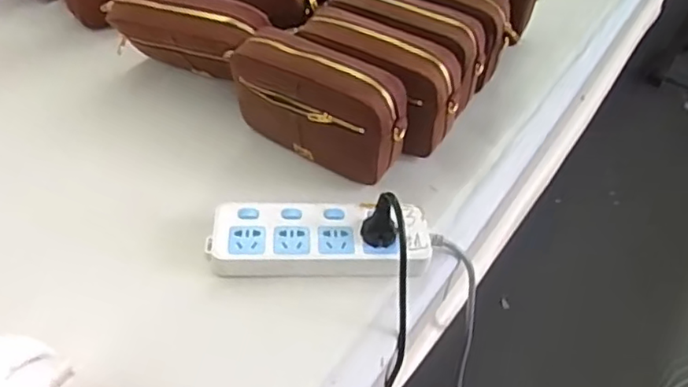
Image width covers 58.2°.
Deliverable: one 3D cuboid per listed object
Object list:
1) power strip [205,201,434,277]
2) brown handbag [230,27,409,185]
[{"bbox_3d":[-0.021,0.043,0.597,0.205,0.031,0.078,3,44,-1],"label":"power strip"},{"bbox_3d":[-0.029,-0.092,0.659,0.195,0.114,0.060,29,50,23],"label":"brown handbag"}]

